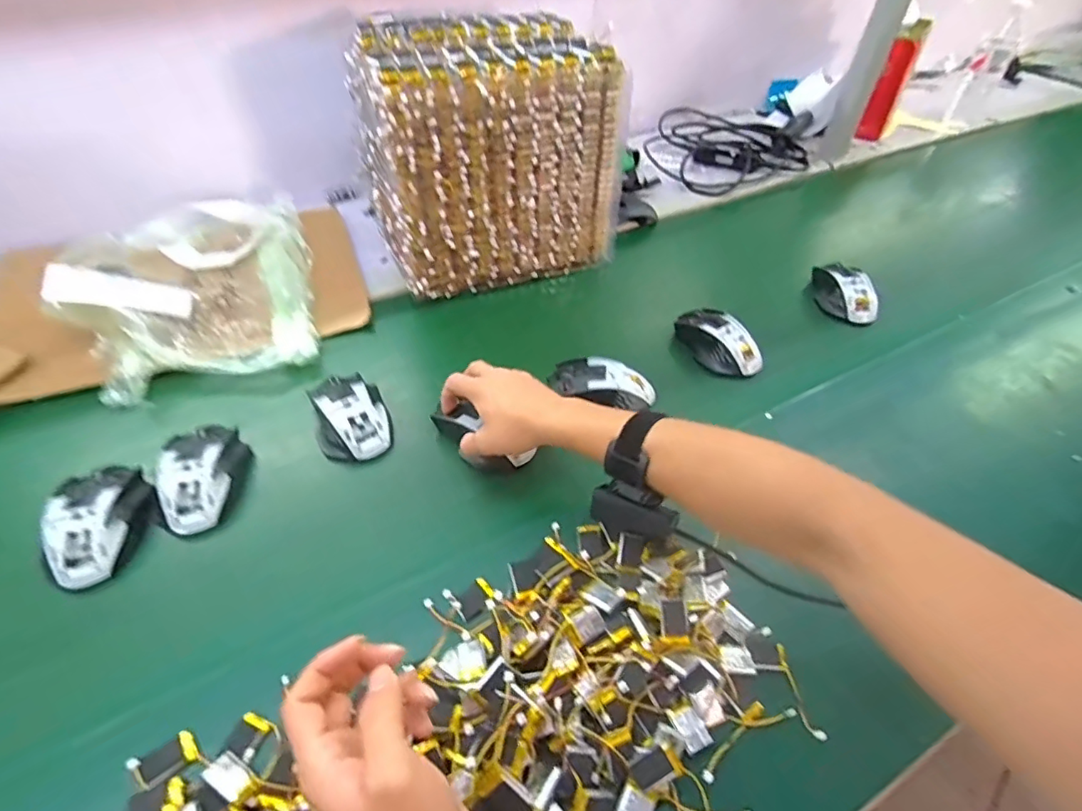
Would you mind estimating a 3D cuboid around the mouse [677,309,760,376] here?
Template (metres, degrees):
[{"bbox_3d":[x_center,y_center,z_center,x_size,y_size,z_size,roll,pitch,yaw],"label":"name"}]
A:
[{"bbox_3d":[0.217,-0.081,0.680,0.061,0.034,0.112,-22,52,-21],"label":"mouse"}]

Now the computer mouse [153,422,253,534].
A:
[{"bbox_3d":[-0.322,0.066,0.528,0.070,0.044,0.108,-7,48,-9],"label":"computer mouse"}]

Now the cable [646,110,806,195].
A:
[{"bbox_3d":[0.377,-0.502,1.080,0.283,0.044,0.336,12,48,9],"label":"cable"}]

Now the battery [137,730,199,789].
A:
[{"bbox_3d":[-0.253,0.240,0.378,0.035,0.011,0.020,-28,54,-25],"label":"battery"}]

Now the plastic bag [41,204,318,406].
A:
[{"bbox_3d":[-0.441,-0.164,0.697,0.282,0.088,0.350,-14,50,-15],"label":"plastic bag"}]

